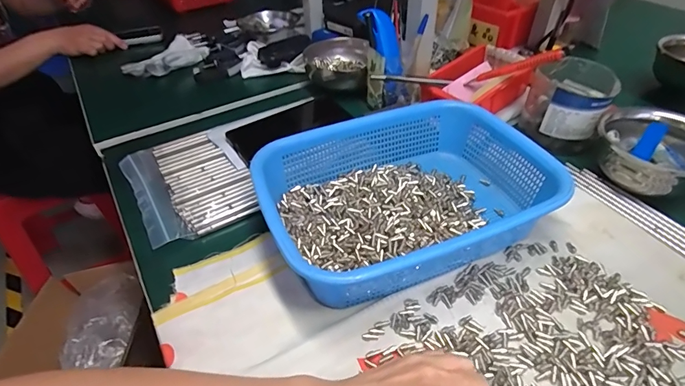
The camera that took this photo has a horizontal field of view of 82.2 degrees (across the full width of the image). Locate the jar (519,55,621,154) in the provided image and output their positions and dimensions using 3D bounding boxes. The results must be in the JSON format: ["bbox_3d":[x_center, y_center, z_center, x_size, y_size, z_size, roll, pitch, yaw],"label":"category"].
[{"bbox_3d":[0.300,-0.119,0.529,0.094,0.089,0.100,-2,42,1],"label":"jar"}]

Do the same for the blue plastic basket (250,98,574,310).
[{"bbox_3d":[0.071,-0.003,0.421,0.299,0.071,0.201,-18,44,-17],"label":"blue plastic basket"}]

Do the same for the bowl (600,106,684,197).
[{"bbox_3d":[0.358,-0.045,0.452,0.114,0.069,0.099,13,44,17],"label":"bowl"}]

